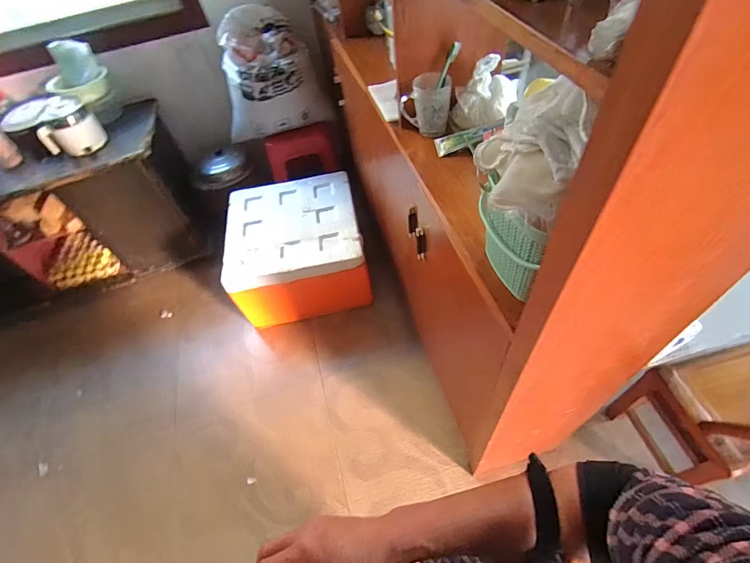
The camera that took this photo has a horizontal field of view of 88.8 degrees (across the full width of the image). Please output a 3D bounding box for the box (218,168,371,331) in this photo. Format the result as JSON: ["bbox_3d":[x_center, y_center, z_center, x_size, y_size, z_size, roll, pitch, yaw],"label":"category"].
[{"bbox_3d":[-0.352,-0.144,1.746,0.552,0.390,0.566,-13,54,-1],"label":"box"}]

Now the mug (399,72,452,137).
[{"bbox_3d":[0.119,-0.411,0.884,0.097,0.134,0.073,24,61,22],"label":"mug"}]

